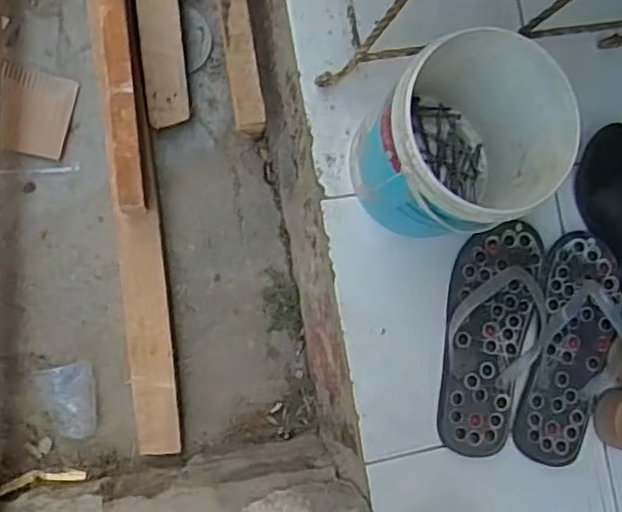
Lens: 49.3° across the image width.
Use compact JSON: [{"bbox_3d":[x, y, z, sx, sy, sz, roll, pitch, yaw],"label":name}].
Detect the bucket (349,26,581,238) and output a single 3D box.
[{"bbox_3d":[0.148,-0.112,0.718,0.177,0.207,0.171,1,84,-13],"label":"bucket"}]

